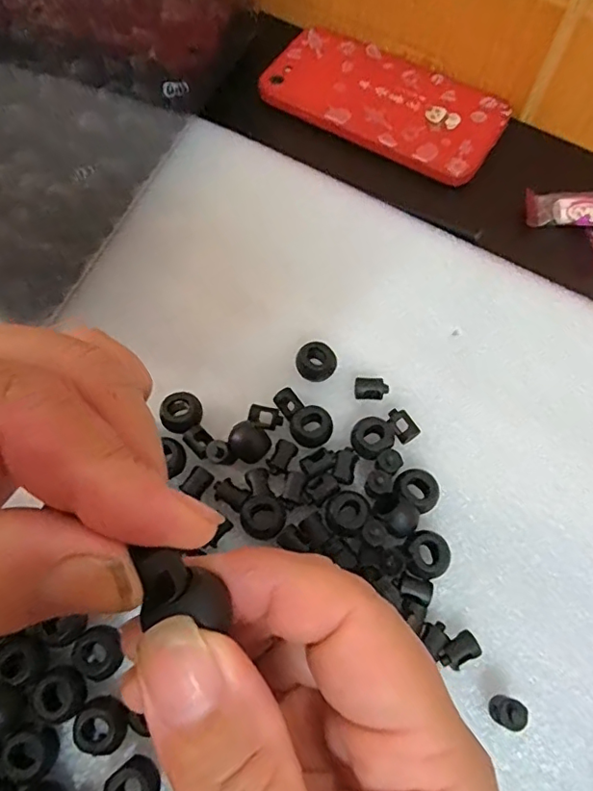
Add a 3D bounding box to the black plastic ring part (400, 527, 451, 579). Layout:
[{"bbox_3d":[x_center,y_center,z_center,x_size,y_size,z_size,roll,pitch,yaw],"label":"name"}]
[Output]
[{"bbox_3d":[0.050,0.062,0.208,0.017,0.012,0.018,0,68,1],"label":"black plastic ring part"}]

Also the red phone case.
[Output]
[{"bbox_3d":[0.051,-0.176,0.317,0.139,0.010,0.072,29,71,12],"label":"red phone case"}]

